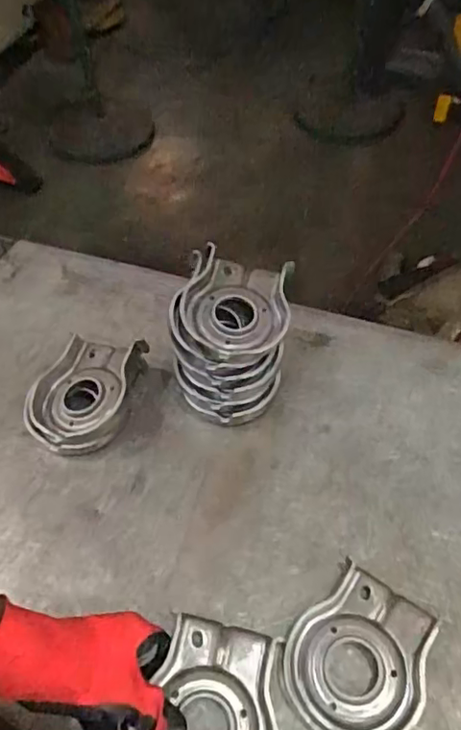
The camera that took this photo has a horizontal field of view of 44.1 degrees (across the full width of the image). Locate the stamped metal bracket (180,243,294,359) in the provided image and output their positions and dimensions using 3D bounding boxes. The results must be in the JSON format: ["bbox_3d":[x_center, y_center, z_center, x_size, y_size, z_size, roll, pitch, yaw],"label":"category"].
[{"bbox_3d":[0.006,-0.061,0.576,0.108,0.038,0.131,8,53,8],"label":"stamped metal bracket"}]

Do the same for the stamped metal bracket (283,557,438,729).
[{"bbox_3d":[0.102,0.231,0.447,0.098,0.027,0.123,33,59,25],"label":"stamped metal bracket"}]

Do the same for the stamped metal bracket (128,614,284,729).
[{"bbox_3d":[-0.012,0.255,0.419,0.093,0.027,0.121,15,53,13],"label":"stamped metal bracket"}]

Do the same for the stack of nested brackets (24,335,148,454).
[{"bbox_3d":[-0.158,0.028,0.608,0.114,0.047,0.129,7,52,7],"label":"stack of nested brackets"}]

